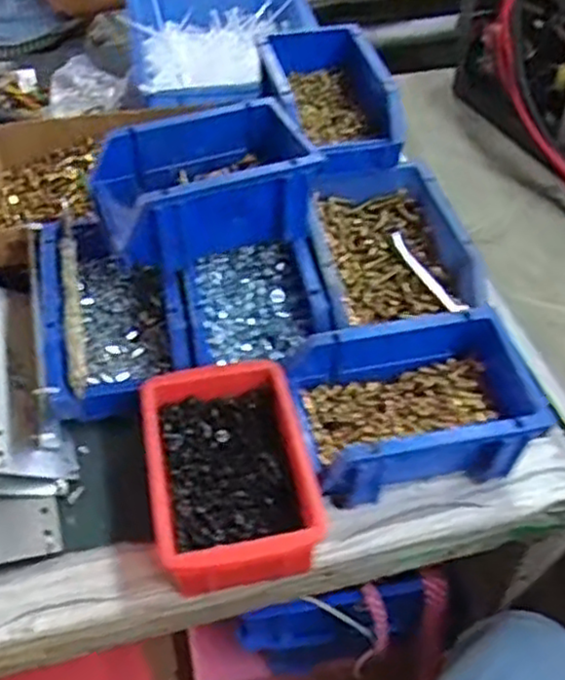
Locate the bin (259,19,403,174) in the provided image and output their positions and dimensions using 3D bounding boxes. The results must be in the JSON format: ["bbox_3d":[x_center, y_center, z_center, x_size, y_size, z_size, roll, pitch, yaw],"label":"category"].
[{"bbox_3d":[0.037,-0.224,0.657,0.096,0.061,0.170,-9,49,-8],"label":"bin"}]

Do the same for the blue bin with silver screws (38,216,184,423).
[{"bbox_3d":[-0.131,-0.027,0.560,0.098,0.058,0.167,-9,49,-8],"label":"blue bin with silver screws"}]

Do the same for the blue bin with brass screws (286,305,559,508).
[{"bbox_3d":[0.085,0.045,0.503,0.154,0.071,0.121,-11,49,-10],"label":"blue bin with brass screws"}]

